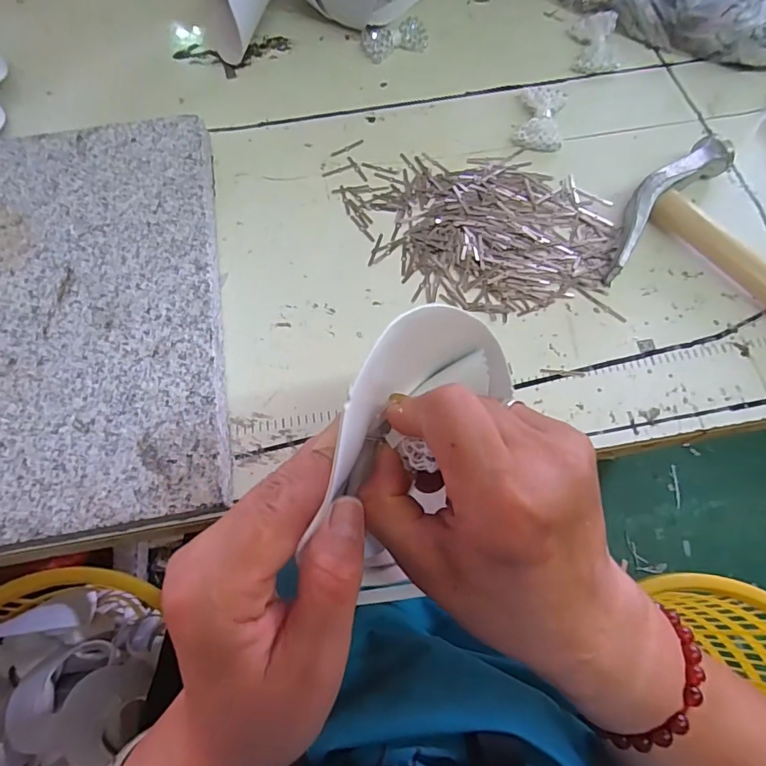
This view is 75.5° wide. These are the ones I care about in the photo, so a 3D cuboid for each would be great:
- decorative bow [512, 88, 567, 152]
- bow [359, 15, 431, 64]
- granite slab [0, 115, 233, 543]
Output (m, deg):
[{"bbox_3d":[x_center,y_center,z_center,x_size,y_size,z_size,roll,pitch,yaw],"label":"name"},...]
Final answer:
[{"bbox_3d":[0.127,-0.214,0.401,0.036,0.008,0.059,9,71,5],"label":"decorative bow"},{"bbox_3d":[0.011,-0.304,0.436,0.058,0.009,0.034,-23,72,-6],"label":"bow"},{"bbox_3d":[-0.381,-0.016,0.328,0.548,0.038,0.299,-10,71,-2],"label":"granite slab"}]

